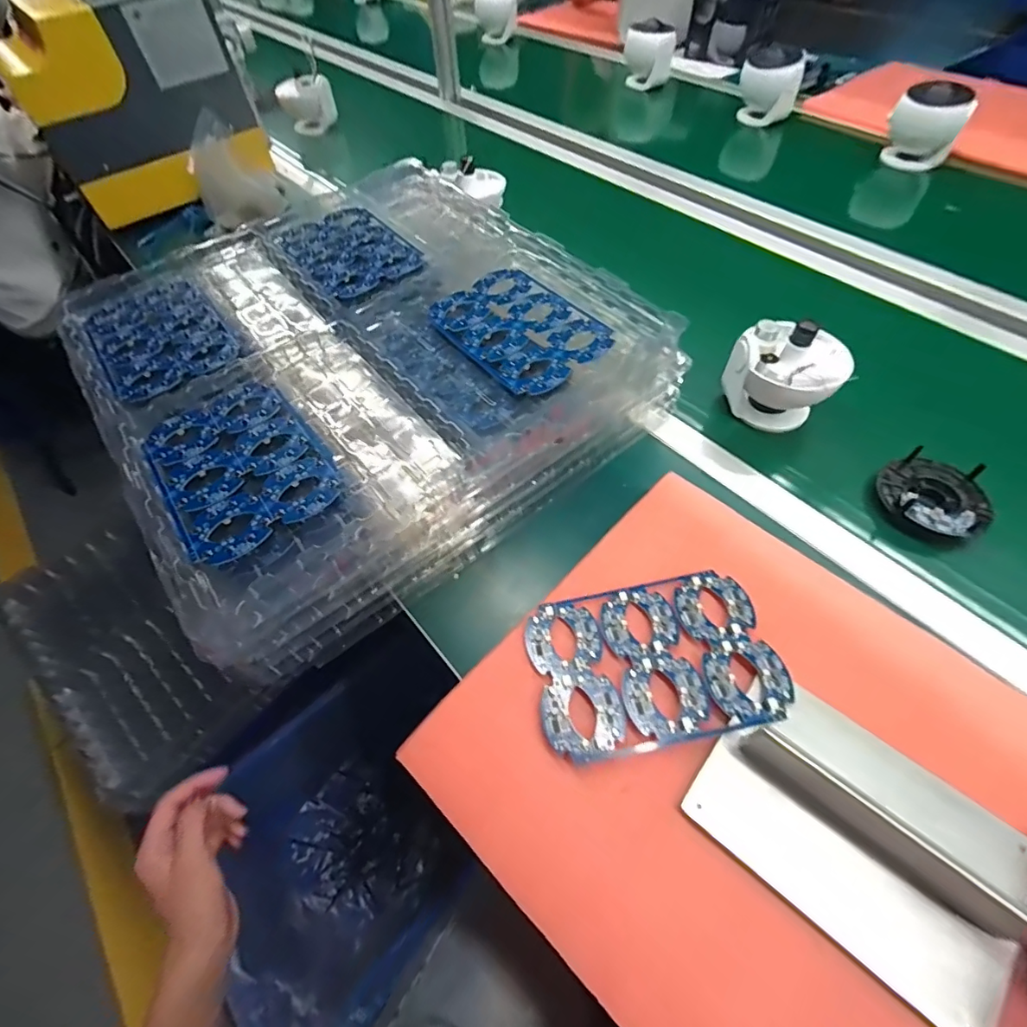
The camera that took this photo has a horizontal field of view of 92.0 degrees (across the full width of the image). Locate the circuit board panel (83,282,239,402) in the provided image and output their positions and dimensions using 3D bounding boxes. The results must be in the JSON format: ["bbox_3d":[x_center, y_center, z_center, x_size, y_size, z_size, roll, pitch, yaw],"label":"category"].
[{"bbox_3d":[-0.424,-0.213,0.592,0.135,0.008,0.197,-34,60,-22],"label":"circuit board panel"}]

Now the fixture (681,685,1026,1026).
[{"bbox_3d":[0.246,0.218,0.345,0.196,0.058,0.139,35,62,23],"label":"fixture"}]

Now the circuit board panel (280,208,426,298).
[{"bbox_3d":[-0.224,-0.360,0.671,0.144,0.009,0.200,-31,59,-20],"label":"circuit board panel"}]

